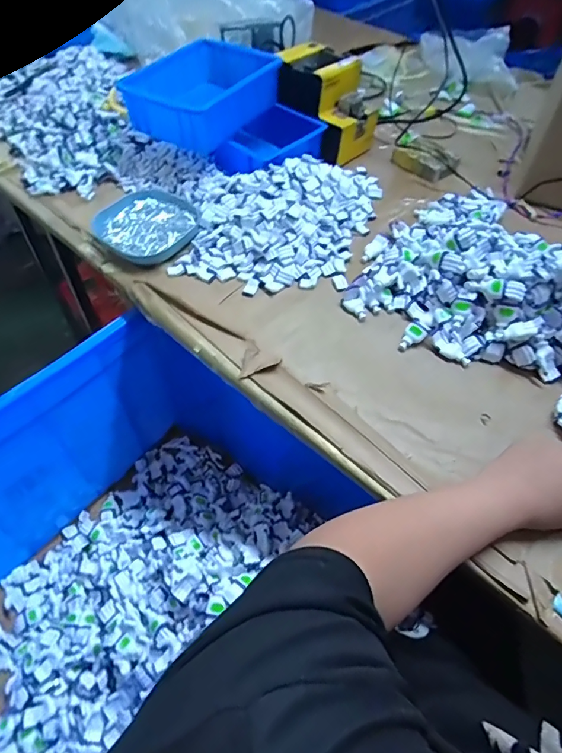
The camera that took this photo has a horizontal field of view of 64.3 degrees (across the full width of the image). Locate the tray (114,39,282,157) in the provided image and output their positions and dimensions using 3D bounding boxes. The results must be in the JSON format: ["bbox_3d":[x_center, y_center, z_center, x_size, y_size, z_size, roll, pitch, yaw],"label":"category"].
[{"bbox_3d":[-0.143,-0.492,0.793,0.195,0.098,0.245,26,56,16],"label":"tray"}]

